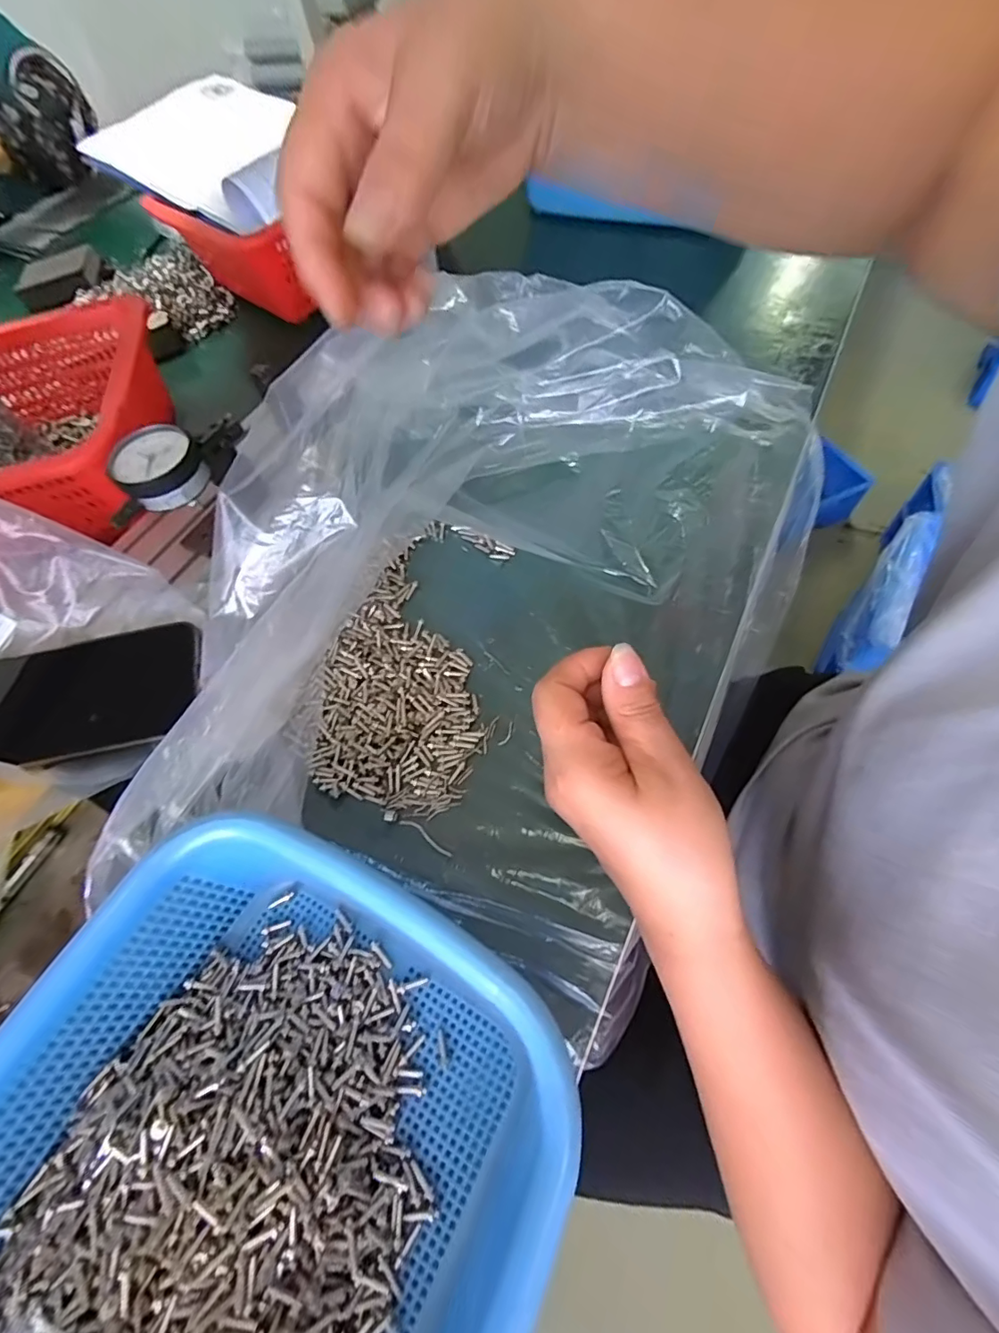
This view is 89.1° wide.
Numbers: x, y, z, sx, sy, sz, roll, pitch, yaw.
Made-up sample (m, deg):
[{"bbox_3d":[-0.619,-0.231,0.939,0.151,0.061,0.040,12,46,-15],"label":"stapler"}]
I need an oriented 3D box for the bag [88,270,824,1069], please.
[{"bbox_3d":[0.000,-0.061,0.314,0.314,0.092,0.418,16,65,15],"label":"bag"}]

